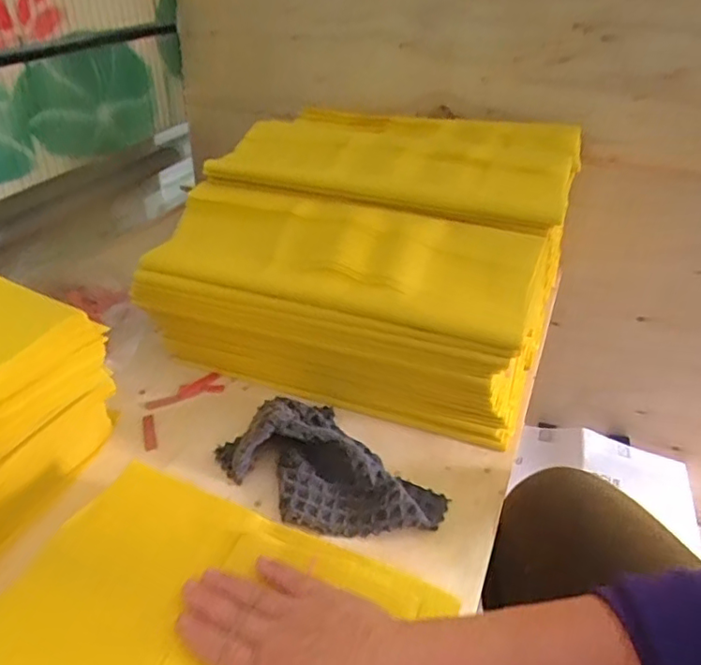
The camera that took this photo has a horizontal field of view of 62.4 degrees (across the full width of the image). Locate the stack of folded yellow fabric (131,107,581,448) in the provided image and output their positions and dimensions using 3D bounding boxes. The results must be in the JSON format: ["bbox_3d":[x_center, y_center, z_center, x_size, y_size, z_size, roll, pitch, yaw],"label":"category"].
[{"bbox_3d":[0.040,-0.105,0.653,0.362,0.188,0.397,14,37,17],"label":"stack of folded yellow fabric"}]

